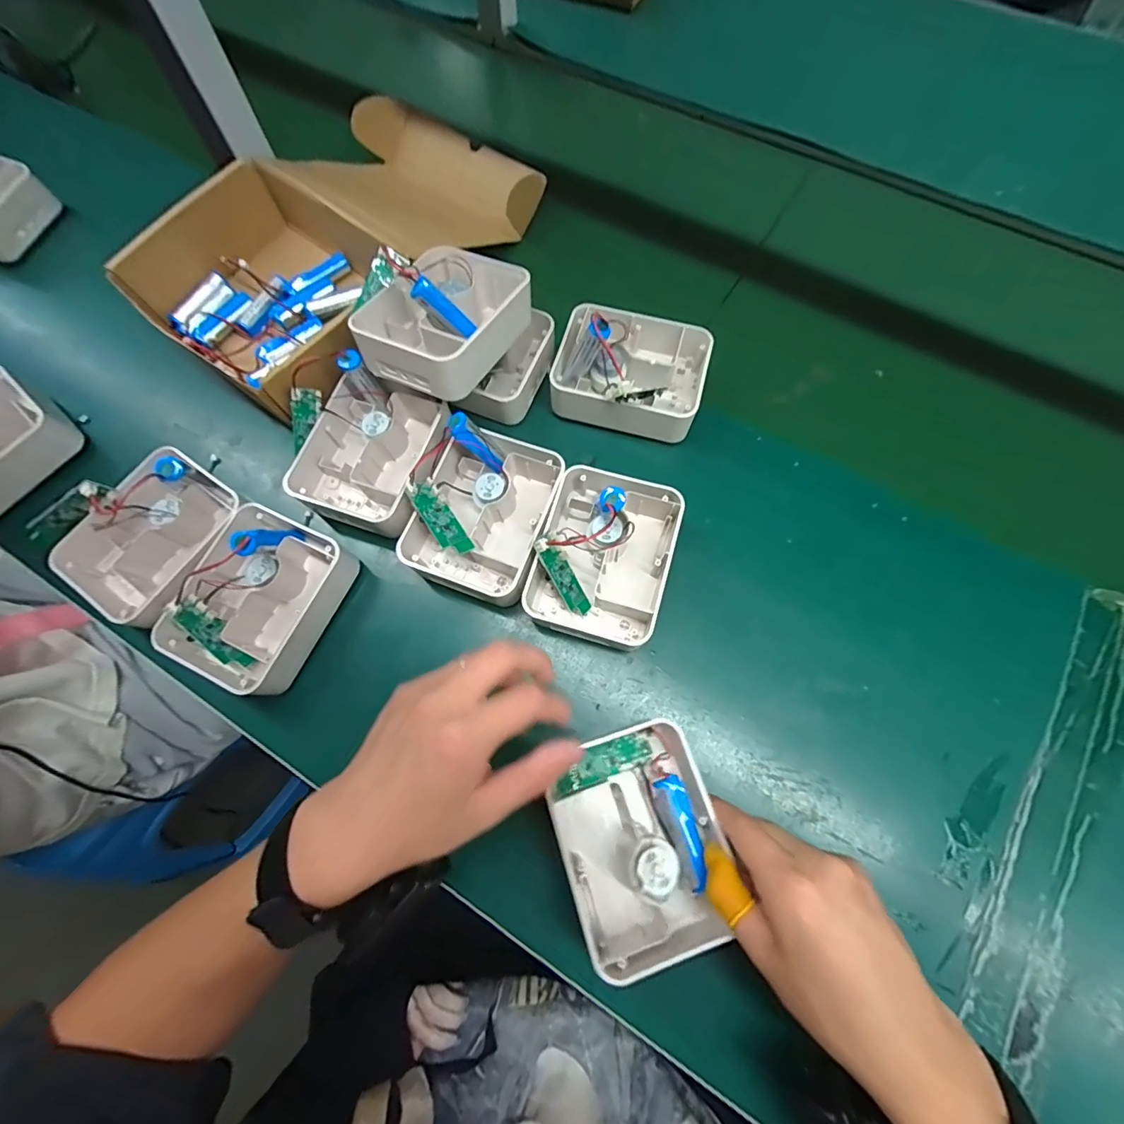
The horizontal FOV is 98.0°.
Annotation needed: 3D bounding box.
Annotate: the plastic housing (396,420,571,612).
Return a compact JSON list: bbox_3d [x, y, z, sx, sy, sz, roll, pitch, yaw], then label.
[{"bbox_3d":[-0.063,-0.040,0.400,0.106,0.043,0.131,19,71,7],"label":"plastic housing"}]

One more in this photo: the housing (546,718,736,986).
[{"bbox_3d":[0.051,0.178,0.320,0.100,0.043,0.124,-18,71,-6],"label":"housing"}]

